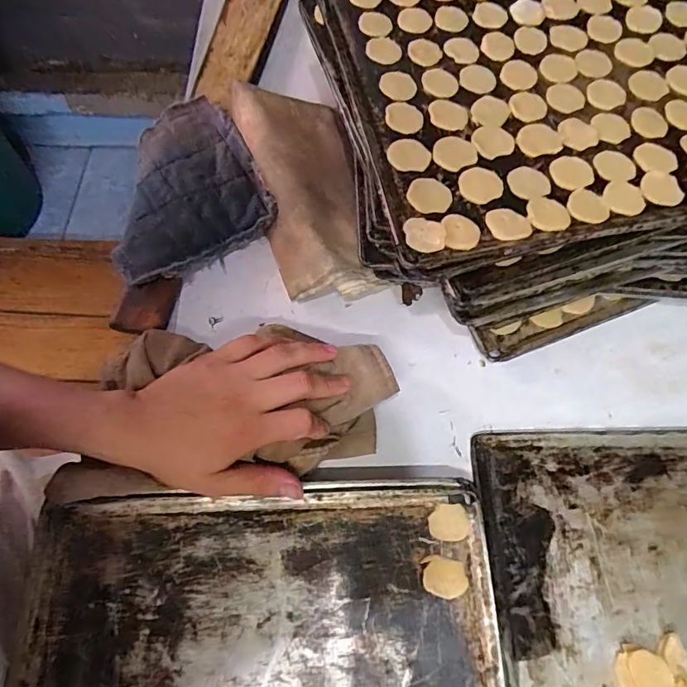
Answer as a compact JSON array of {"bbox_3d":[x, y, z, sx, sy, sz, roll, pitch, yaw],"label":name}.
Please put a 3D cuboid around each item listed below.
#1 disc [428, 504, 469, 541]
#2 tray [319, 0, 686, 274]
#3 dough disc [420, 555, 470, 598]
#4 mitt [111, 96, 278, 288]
[{"bbox_3d":[0.081,0.139,0.373,0.030,0.004,0.026,0,68,-2],"label":"disc"},{"bbox_3d":[0.221,-0.243,0.423,0.440,0.020,0.330,-12,69,-6],"label":"tray"},{"bbox_3d":[0.075,0.174,0.359,0.034,0.004,0.026,13,69,3],"label":"dough disc"},{"bbox_3d":[-0.166,-0.154,0.485,0.153,0.037,0.178,-26,72,-12],"label":"mitt"}]

